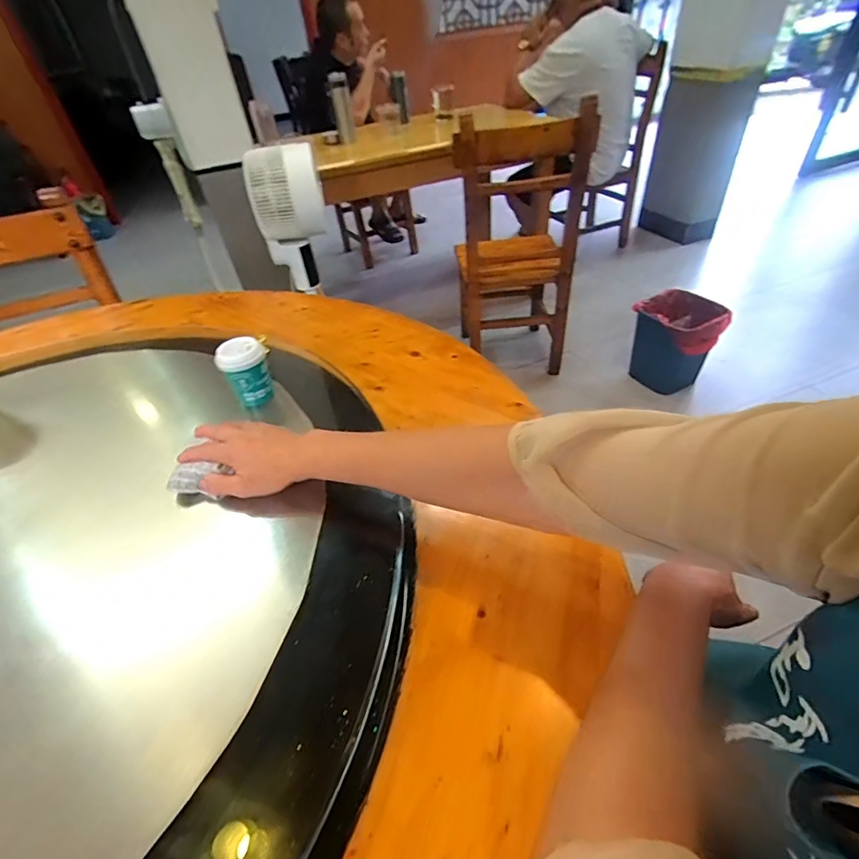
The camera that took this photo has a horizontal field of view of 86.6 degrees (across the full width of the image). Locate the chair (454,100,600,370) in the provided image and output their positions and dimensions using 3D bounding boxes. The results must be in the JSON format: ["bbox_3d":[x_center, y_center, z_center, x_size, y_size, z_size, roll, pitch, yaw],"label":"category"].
[{"bbox_3d":[0.298,-0.613,1.597,0.389,0.835,0.426,-2,42,6],"label":"chair"}]

